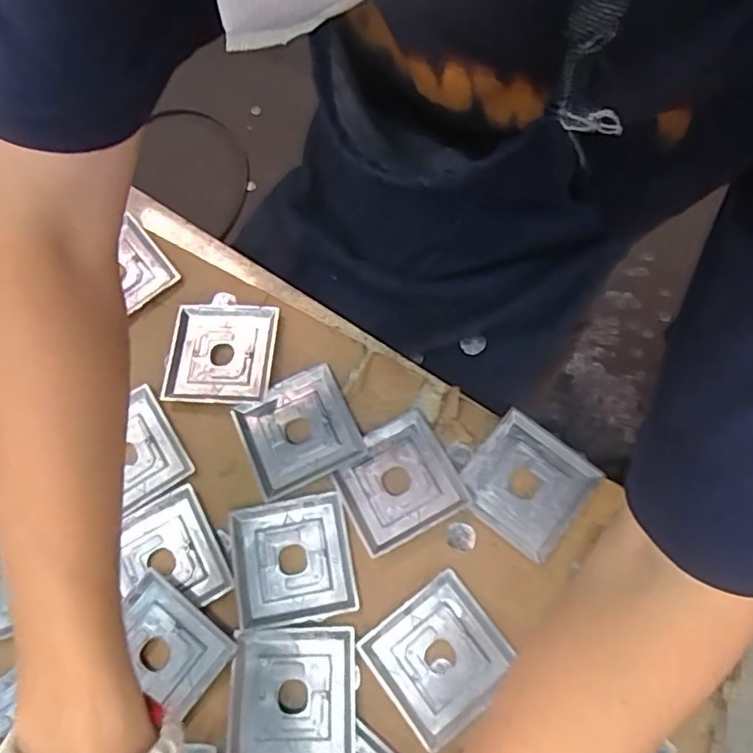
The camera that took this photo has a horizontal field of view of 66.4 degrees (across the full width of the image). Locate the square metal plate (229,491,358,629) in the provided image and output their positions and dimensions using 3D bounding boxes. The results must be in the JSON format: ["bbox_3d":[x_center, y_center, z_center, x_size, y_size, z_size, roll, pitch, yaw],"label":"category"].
[{"bbox_3d":[-0.066,0.142,0.445,0.088,0.009,0.089,-11,74,-2],"label":"square metal plate"}]

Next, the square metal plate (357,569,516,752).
[{"bbox_3d":[0.047,0.206,0.425,0.091,0.010,0.085,-36,76,-9],"label":"square metal plate"}]

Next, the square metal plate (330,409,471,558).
[{"bbox_3d":[0.015,0.083,0.457,0.089,0.013,0.086,-28,75,-7],"label":"square metal plate"}]

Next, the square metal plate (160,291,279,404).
[{"bbox_3d":[-0.134,-0.025,0.495,0.088,0.013,0.099,5,74,3],"label":"square metal plate"}]

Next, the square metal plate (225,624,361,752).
[{"bbox_3d":[-0.060,0.229,0.413,0.089,0.014,0.090,0,74,1],"label":"square metal plate"}]

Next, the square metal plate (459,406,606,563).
[{"bbox_3d":[0.120,0.084,0.462,0.088,0.013,0.090,37,78,11],"label":"square metal plate"}]

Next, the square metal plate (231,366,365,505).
[{"bbox_3d":[-0.064,0.044,0.473,0.089,0.007,0.085,-25,75,-6],"label":"square metal plate"}]

